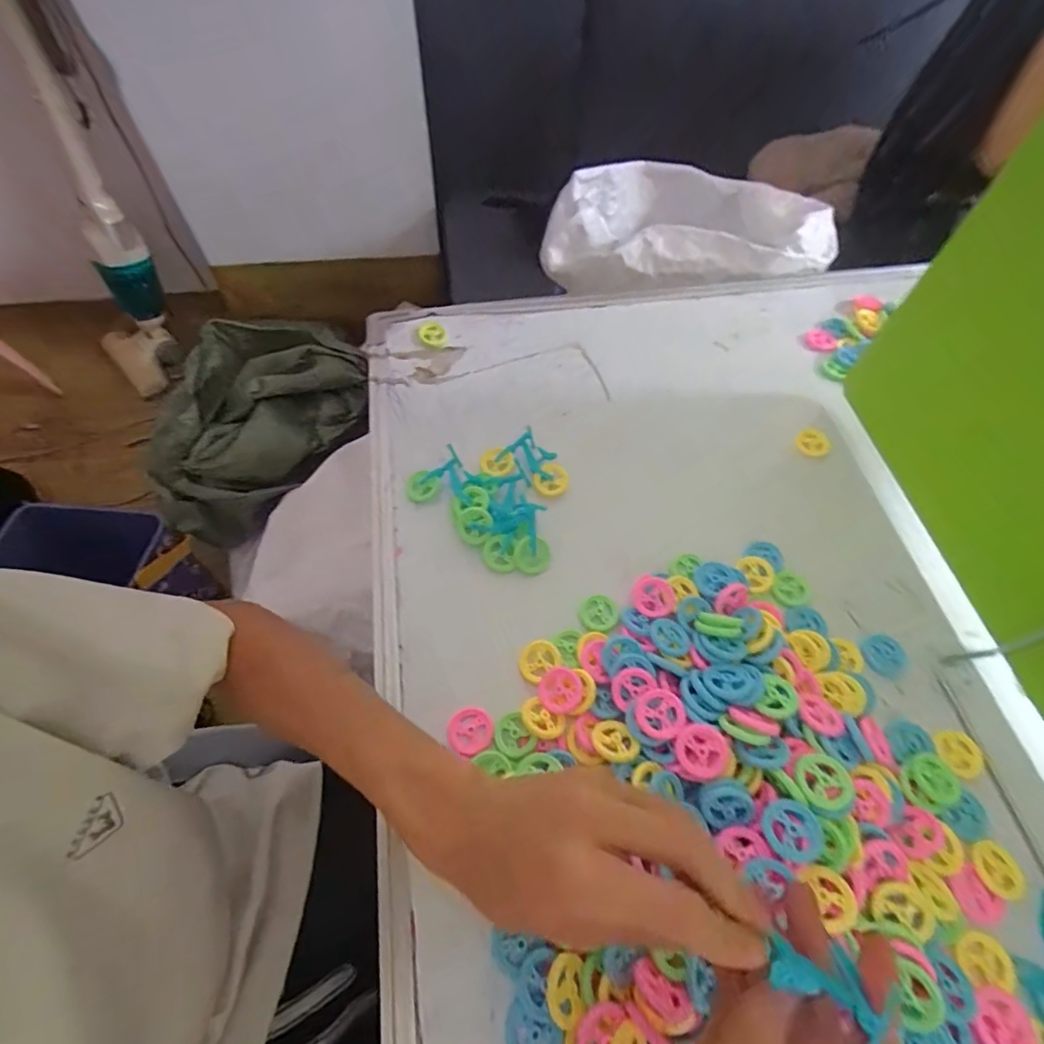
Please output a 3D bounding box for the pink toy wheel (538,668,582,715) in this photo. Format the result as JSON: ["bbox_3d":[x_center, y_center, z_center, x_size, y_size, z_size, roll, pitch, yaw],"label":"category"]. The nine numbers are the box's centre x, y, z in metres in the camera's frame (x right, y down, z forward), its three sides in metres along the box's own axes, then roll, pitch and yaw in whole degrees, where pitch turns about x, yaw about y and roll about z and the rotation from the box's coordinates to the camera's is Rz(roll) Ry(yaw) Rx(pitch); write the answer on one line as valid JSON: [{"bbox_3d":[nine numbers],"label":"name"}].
[{"bbox_3d":[0.026,0.114,0.345,0.027,0.011,0.030,-20,61,-12],"label":"pink toy wheel"}]

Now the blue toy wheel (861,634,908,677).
[{"bbox_3d":[0.266,0.097,0.372,0.030,0.004,0.029,0,59,-1],"label":"blue toy wheel"}]

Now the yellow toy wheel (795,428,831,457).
[{"bbox_3d":[0.269,-0.073,0.470,0.028,0.006,0.031,34,64,18],"label":"yellow toy wheel"}]

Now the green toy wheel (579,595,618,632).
[{"bbox_3d":[0.058,0.069,0.384,0.029,0.006,0.028,0,59,-1],"label":"green toy wheel"}]

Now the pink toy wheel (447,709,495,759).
[{"bbox_3d":[-0.034,0.140,0.338,0.030,0.005,0.029,0,59,-1],"label":"pink toy wheel"}]

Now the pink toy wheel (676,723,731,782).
[{"bbox_3d":[0.110,0.138,0.306,0.028,0.008,0.030,0,59,-1],"label":"pink toy wheel"}]

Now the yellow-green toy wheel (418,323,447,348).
[{"bbox_3d":[-0.095,-0.199,0.539,0.028,0.007,0.028,-10,60,-7],"label":"yellow-green toy wheel"}]

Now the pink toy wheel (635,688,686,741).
[{"bbox_3d":[0.087,0.121,0.320,0.030,0.004,0.029,-7,62,13],"label":"pink toy wheel"}]

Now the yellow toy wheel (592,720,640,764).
[{"bbox_3d":[0.058,0.138,0.323,0.022,0.005,0.027,-13,35,-20],"label":"yellow toy wheel"}]

